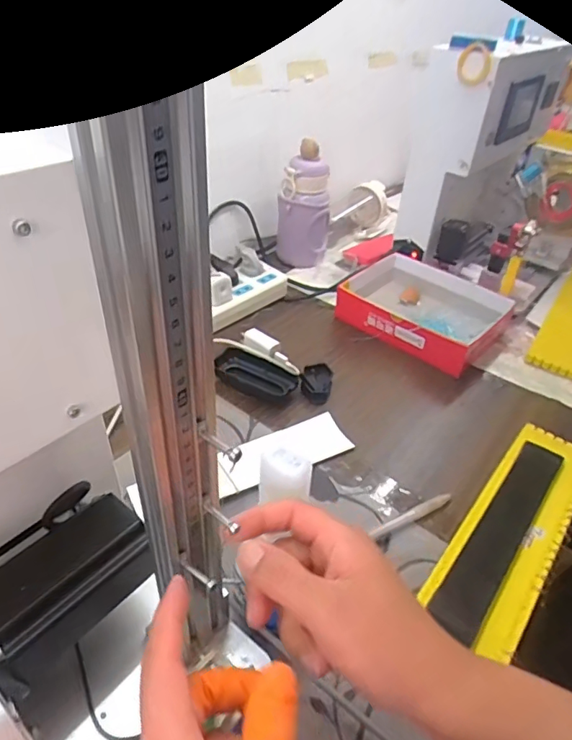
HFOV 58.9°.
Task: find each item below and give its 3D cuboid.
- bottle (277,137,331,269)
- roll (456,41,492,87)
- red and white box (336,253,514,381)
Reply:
[{"bbox_3d":[0.035,-0.275,0.860,0.084,0.186,0.069,34,48,30],"label":"bottle"},{"bbox_3d":[0.251,-0.407,0.677,0.014,0.051,0.046,-25,49,-31],"label":"roll"},{"bbox_3d":[0.203,-0.100,0.776,0.234,0.054,0.177,33,47,29],"label":"red and white box"}]

